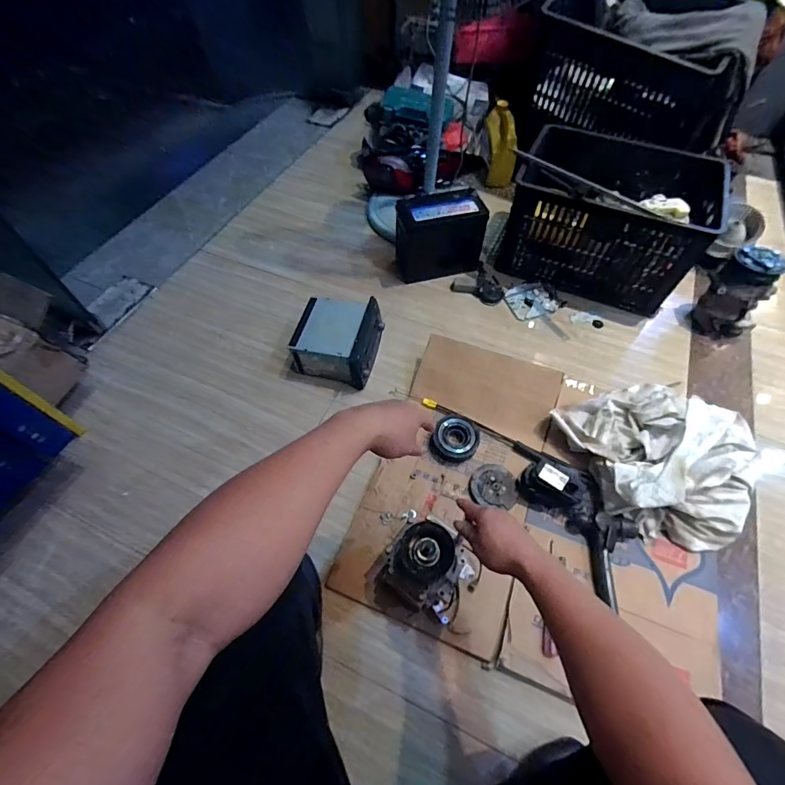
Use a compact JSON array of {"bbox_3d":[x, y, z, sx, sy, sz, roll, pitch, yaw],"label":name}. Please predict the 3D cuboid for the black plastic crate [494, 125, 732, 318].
[{"bbox_3d":[0.601,-0.494,1.167,0.489,0.268,0.347,20,60,12],"label":"black plastic crate"}]

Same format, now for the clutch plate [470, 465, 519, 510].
[{"bbox_3d":[0.217,0.199,0.871,0.097,0.020,0.094,0,58,0],"label":"clutch plate"}]

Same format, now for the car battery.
[{"bbox_3d":[0.135,-0.451,1.162,0.241,0.192,0.127,-10,59,-6],"label":"car battery"}]

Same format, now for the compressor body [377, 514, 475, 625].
[{"bbox_3d":[0.066,0.304,0.704,0.146,0.176,0.133,30,63,17],"label":"compressor body"}]

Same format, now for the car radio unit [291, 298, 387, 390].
[{"bbox_3d":[-0.134,-0.139,1.026,0.195,0.122,0.205,15,59,9],"label":"car radio unit"}]

